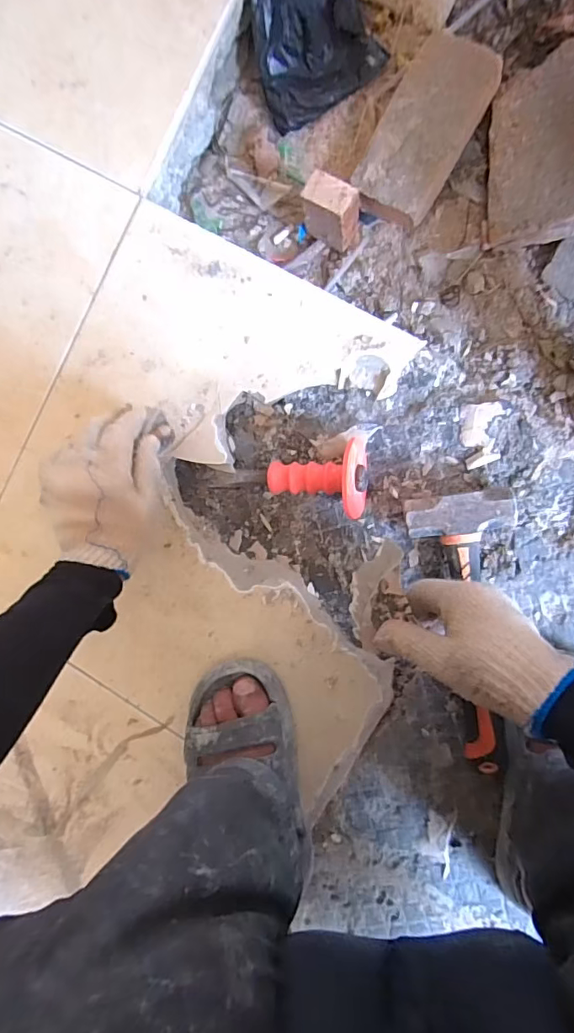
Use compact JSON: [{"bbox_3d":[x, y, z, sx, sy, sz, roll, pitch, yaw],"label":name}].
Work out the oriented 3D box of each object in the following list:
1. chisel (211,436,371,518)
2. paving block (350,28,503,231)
[{"bbox_3d":[-0.001,-0.038,0.513,0.170,0.062,0.070,1,92,26],"label":"chisel"},{"bbox_3d":[0.147,-0.413,0.543,0.094,0.051,0.175,31,98,7],"label":"paving block"}]

